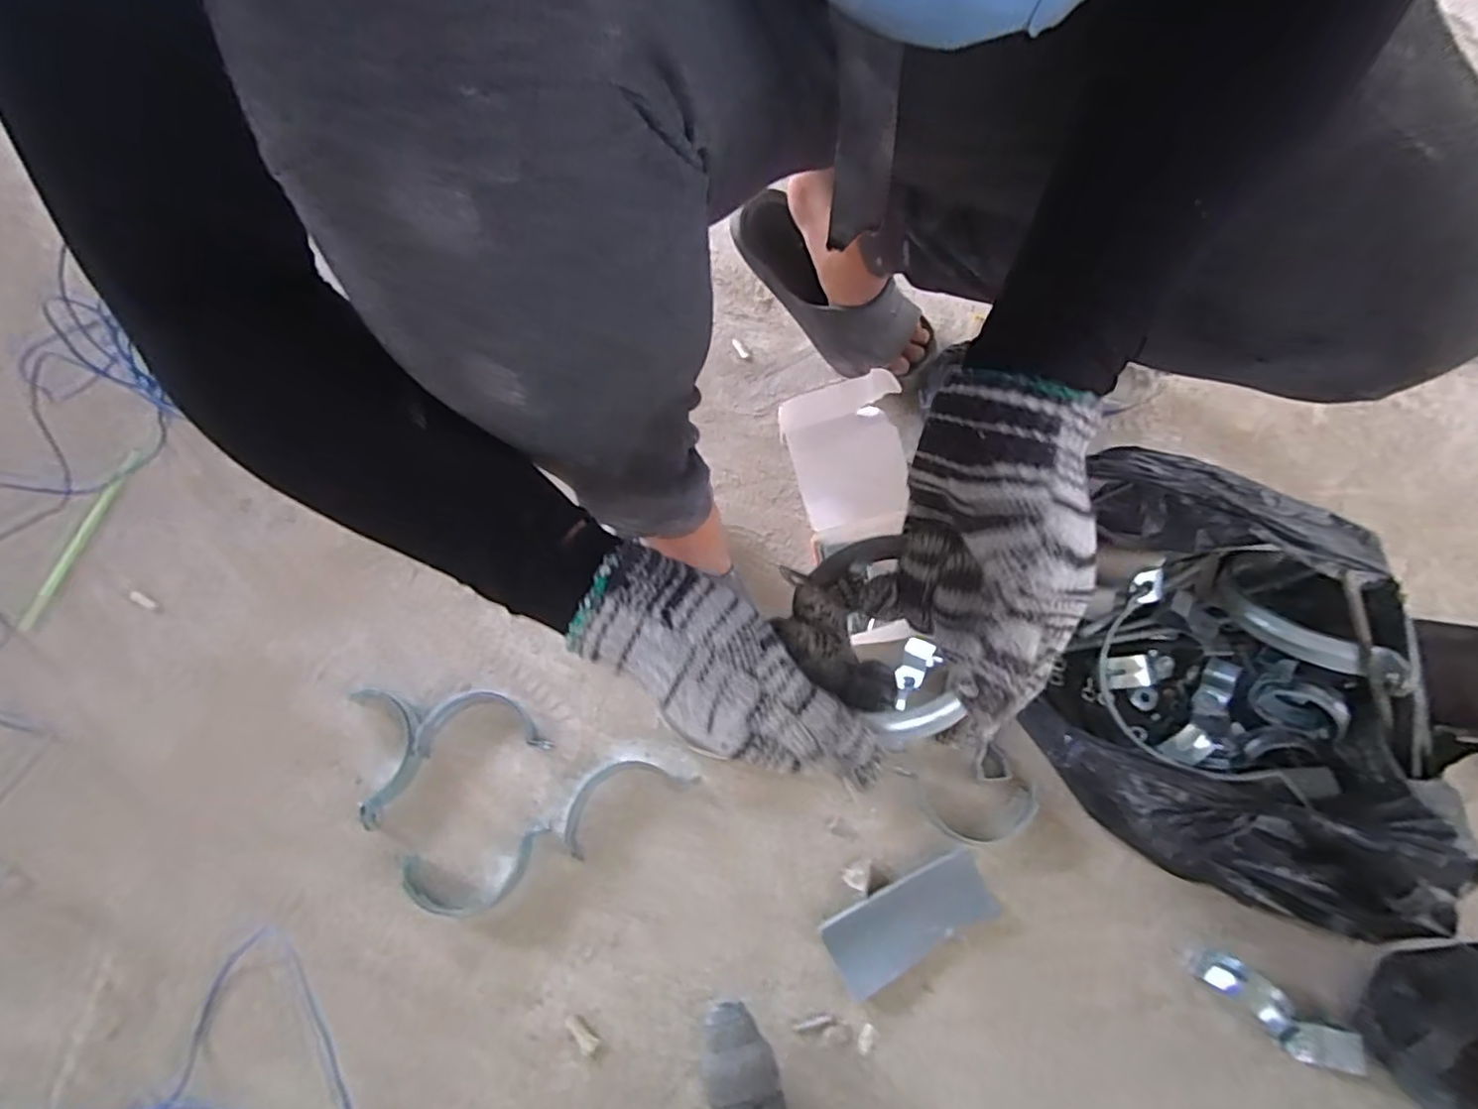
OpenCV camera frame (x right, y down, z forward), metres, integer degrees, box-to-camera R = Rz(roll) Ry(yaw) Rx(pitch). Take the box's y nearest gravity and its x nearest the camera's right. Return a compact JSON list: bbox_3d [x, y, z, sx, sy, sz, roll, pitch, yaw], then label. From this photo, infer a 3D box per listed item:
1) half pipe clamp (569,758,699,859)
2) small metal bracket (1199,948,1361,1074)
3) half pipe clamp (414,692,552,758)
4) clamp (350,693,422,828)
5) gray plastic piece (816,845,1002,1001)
[{"bbox_3d":[-0.096,0.197,0.534,0.114,0.015,0.050,-31,67,-11],"label":"half pipe clamp"},{"bbox_3d":[0.373,0.320,0.448,0.093,0.028,0.034,31,70,16],"label":"small metal bracket"},{"bbox_3d":[-0.219,0.145,0.561,0.113,0.021,0.053,-4,65,1],"label":"half pipe clamp"},{"bbox_3d":[-0.299,0.168,0.552,0.058,0.027,0.118,-15,65,-4],"label":"clamp"},{"bbox_3d":[0.129,0.278,0.492,0.130,0.008,0.054,-26,67,-9],"label":"gray plastic piece"}]

